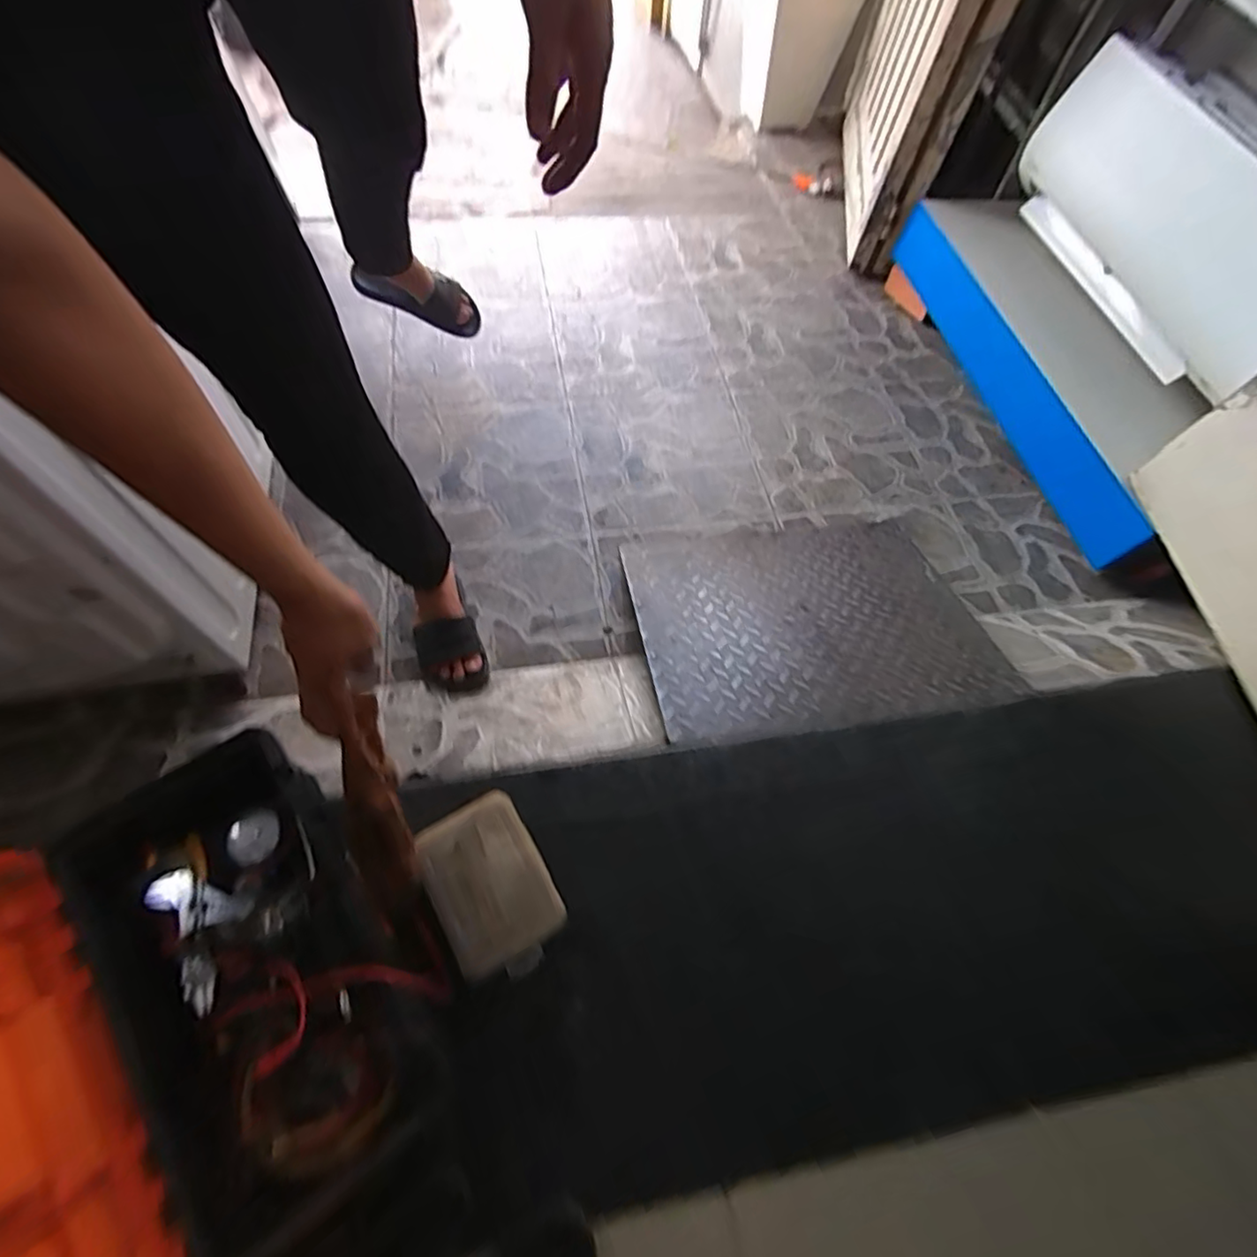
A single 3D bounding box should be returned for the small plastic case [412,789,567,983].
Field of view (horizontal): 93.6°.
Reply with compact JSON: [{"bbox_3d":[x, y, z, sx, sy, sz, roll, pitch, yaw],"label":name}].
[{"bbox_3d":[-0.169,0.312,0.717,0.132,0.032,0.197,-26,69,-17],"label":"small plastic case"}]

